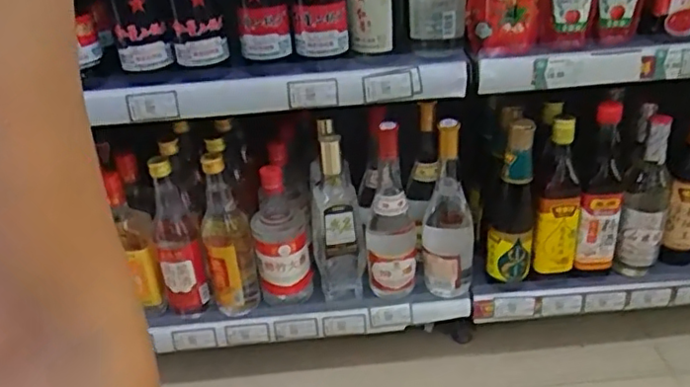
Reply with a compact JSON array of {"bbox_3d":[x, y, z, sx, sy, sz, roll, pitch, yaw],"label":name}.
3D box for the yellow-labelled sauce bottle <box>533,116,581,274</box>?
[{"bbox_3d":[0.301,0.006,0.877,0.054,0.232,0.050,7,34,19],"label":"yellow-labelled sauce bottle"}]

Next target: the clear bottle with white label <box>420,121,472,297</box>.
[{"bbox_3d":[0.143,0.024,0.875,0.071,0.270,0.072,2,33,11],"label":"clear bottle with white label"}]

